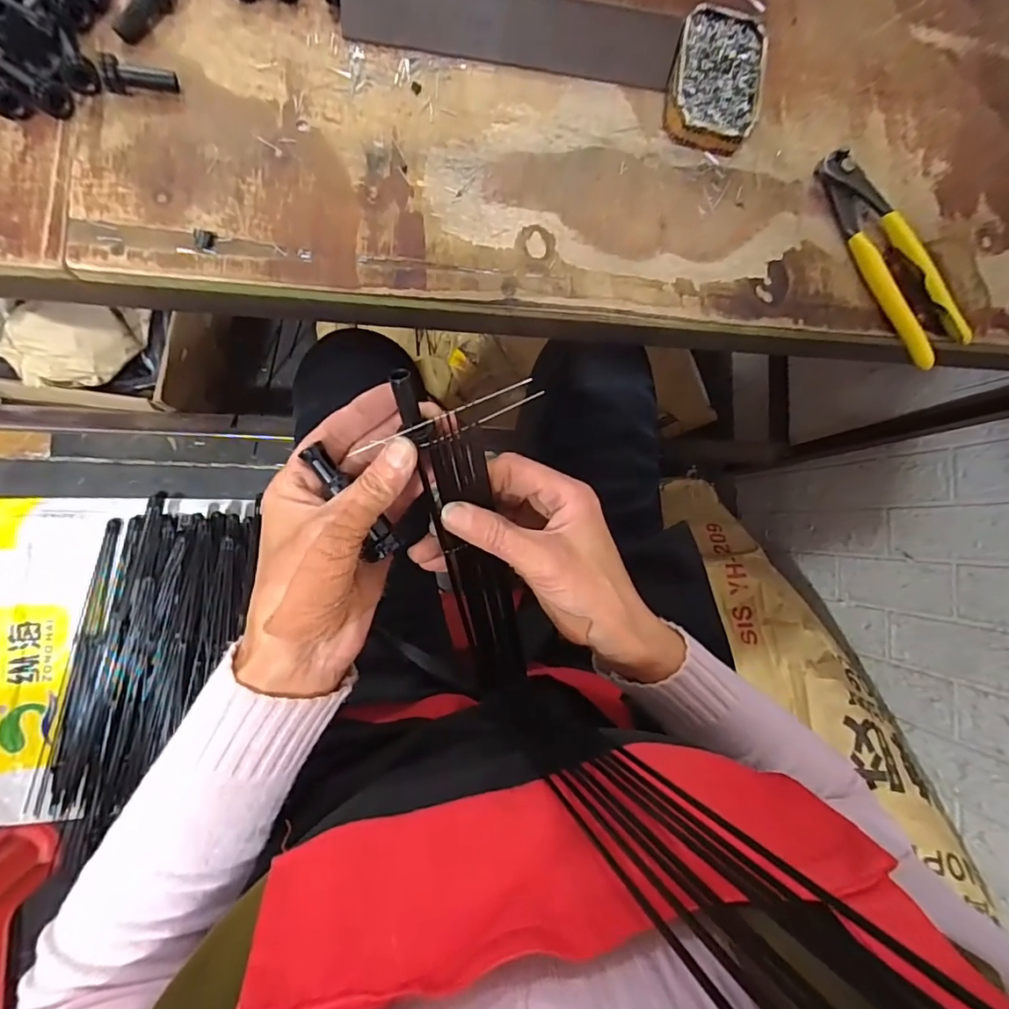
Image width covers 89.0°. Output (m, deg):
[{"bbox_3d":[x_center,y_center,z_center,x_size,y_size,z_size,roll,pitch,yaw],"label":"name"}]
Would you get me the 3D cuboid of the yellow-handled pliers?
[{"bbox_3d":[0.277,-0.179,0.370,0.045,0.030,0.162,-28,95,-8],"label":"yellow-handled pliers"}]

